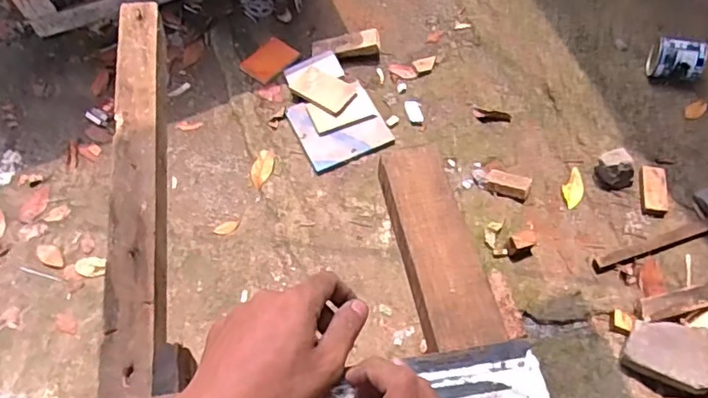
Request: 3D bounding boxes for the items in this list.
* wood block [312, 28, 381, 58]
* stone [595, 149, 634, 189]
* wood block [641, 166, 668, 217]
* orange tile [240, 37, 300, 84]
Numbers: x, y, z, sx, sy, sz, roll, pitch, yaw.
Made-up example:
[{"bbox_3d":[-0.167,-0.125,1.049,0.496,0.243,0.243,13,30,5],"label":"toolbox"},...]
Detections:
[{"bbox_3d":[-0.024,-0.477,1.799,0.211,0.062,0.089,-12,61,-2],"label":"wood block"},{"bbox_3d":[0.685,-0.078,1.502,0.081,0.097,0.083,-2,61,3],"label":"stone"},{"bbox_3d":[0.786,-0.023,1.490,0.061,0.027,0.133,4,75,6],"label":"wood block"},{"bbox_3d":[-0.265,-0.439,1.802,0.129,0.014,0.161,36,69,21],"label":"orange tile"}]

